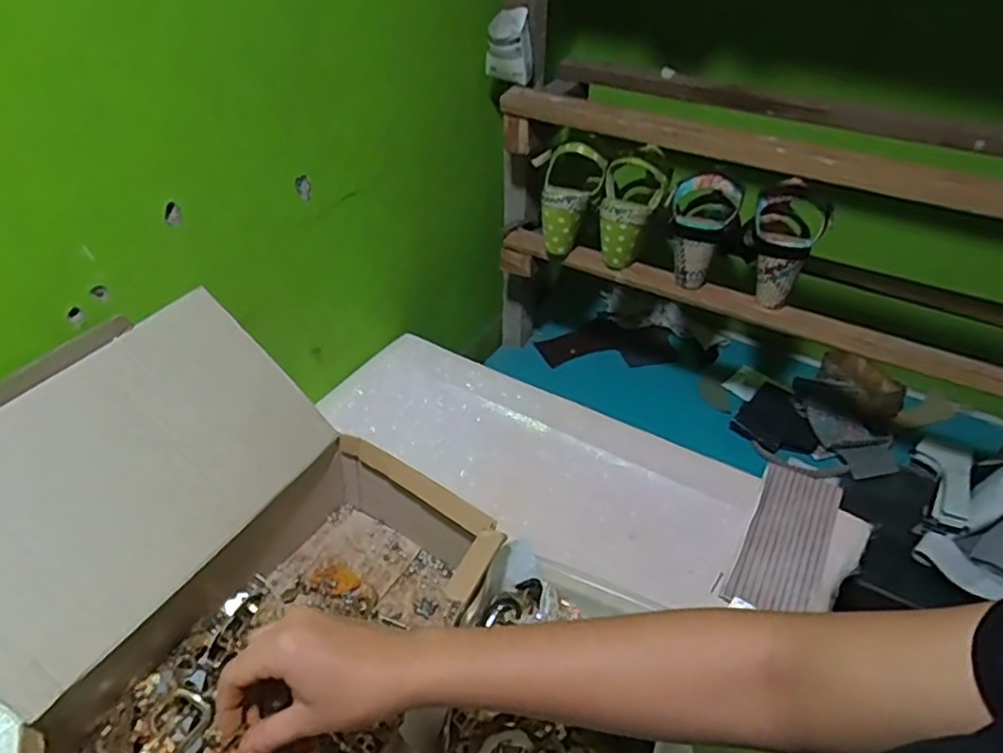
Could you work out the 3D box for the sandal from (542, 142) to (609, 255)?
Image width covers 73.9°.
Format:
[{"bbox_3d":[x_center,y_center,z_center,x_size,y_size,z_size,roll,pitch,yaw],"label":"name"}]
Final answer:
[{"bbox_3d":[0.082,-0.230,0.874,0.083,0.142,0.062,21,16,21],"label":"sandal"}]

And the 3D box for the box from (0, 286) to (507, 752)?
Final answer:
[{"bbox_3d":[-0.218,0.149,0.531,0.339,0.224,0.331,23,45,22],"label":"box"}]

